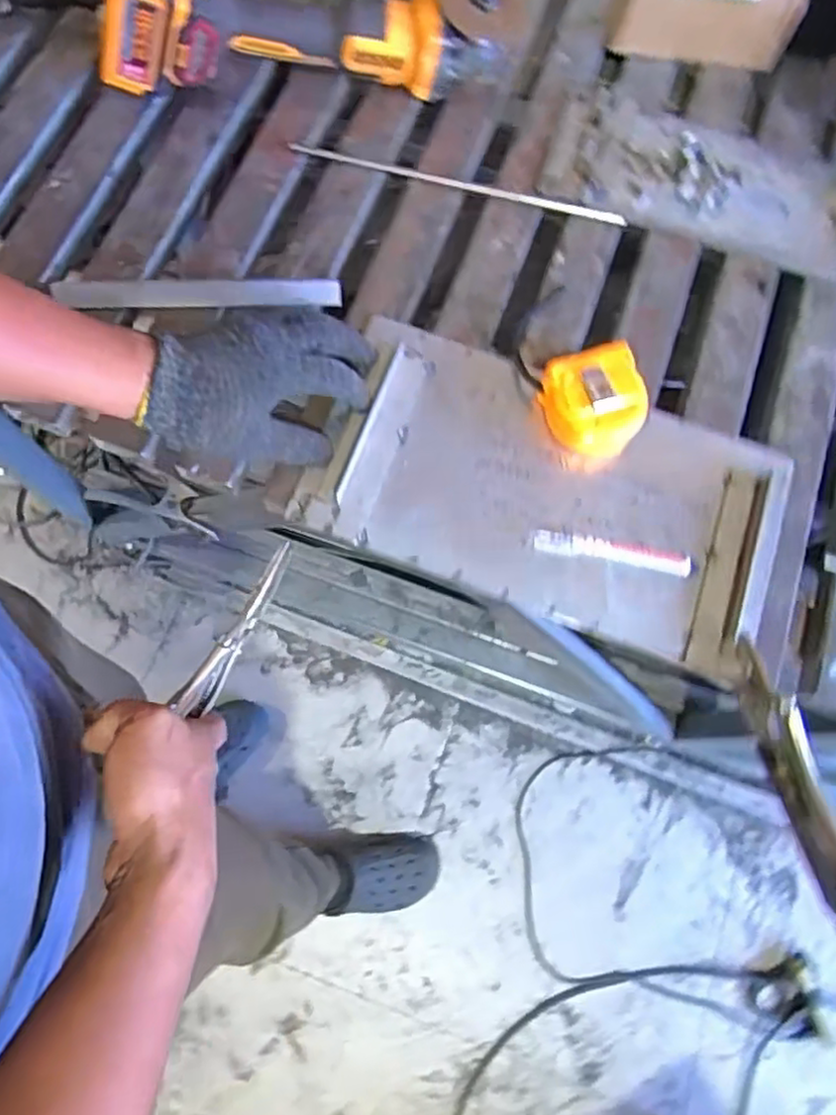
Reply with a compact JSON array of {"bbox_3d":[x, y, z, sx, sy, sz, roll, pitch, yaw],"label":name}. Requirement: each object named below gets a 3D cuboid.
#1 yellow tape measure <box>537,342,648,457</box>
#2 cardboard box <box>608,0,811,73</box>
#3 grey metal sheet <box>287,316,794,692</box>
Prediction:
[{"bbox_3d":[0.144,-0.126,0.553,0.070,0.045,0.077,-22,76,-9],"label":"yellow tape measure"},{"bbox_3d":[0.278,-0.534,0.651,0.163,0.076,0.093,15,73,1],"label":"cardboard box"},{"bbox_3d":[0.106,-0.053,0.550,0.361,0.017,0.194,21,74,4],"label":"grey metal sheet"}]

